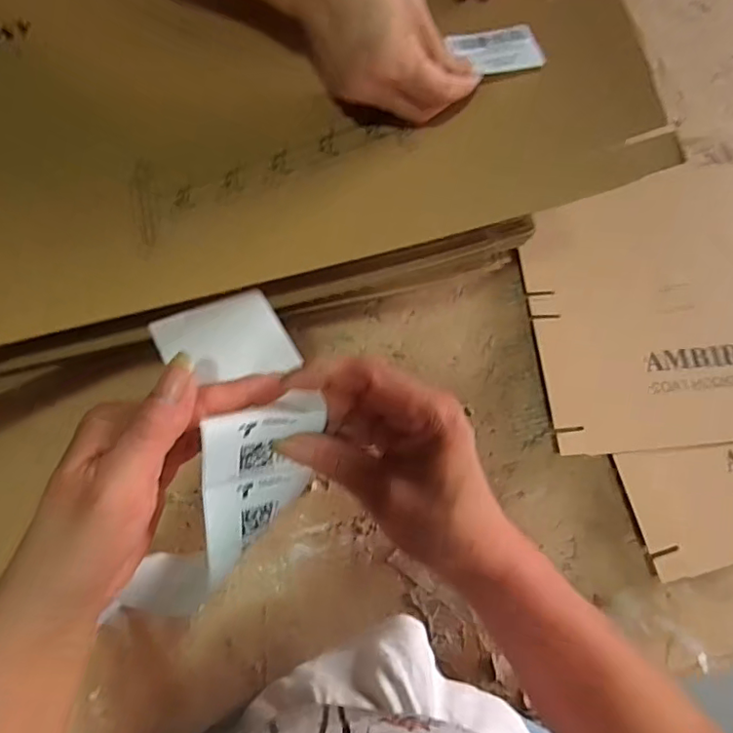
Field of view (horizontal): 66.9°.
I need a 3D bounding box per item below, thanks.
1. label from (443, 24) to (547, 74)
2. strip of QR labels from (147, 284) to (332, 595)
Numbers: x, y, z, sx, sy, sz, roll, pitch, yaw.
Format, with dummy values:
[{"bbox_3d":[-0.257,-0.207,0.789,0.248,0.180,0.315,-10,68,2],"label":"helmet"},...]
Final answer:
[{"bbox_3d":[0.089,-0.214,0.375,0.055,0.006,0.044,-16,62,-7],"label":"label"},{"bbox_3d":[-0.065,0.031,0.286,0.083,0.058,0.147,-7,81,-3],"label":"strip of QR labels"}]

